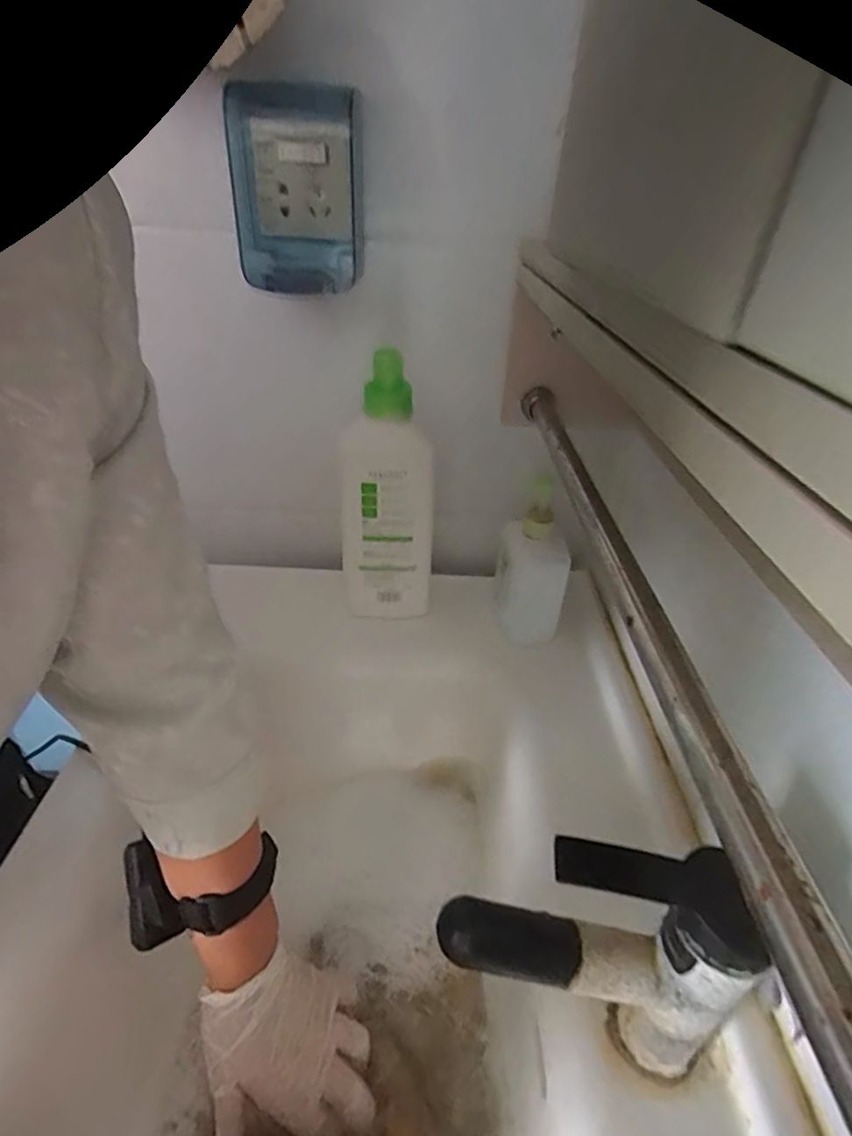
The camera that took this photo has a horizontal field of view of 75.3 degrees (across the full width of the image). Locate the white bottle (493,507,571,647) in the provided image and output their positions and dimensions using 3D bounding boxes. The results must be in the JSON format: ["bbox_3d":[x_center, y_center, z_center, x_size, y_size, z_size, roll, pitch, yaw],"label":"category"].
[{"bbox_3d":[0.109,0.009,0.588,0.072,0.140,0.074,8,36,8],"label":"white bottle"}]

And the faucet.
[{"bbox_3d":[0.075,0.193,0.274,0.138,0.158,0.039,5,36,3],"label":"faucet"}]

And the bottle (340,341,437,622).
[{"bbox_3d":[-0.044,-0.065,0.556,0.089,0.260,0.058,-7,37,-12],"label":"bottle"}]

